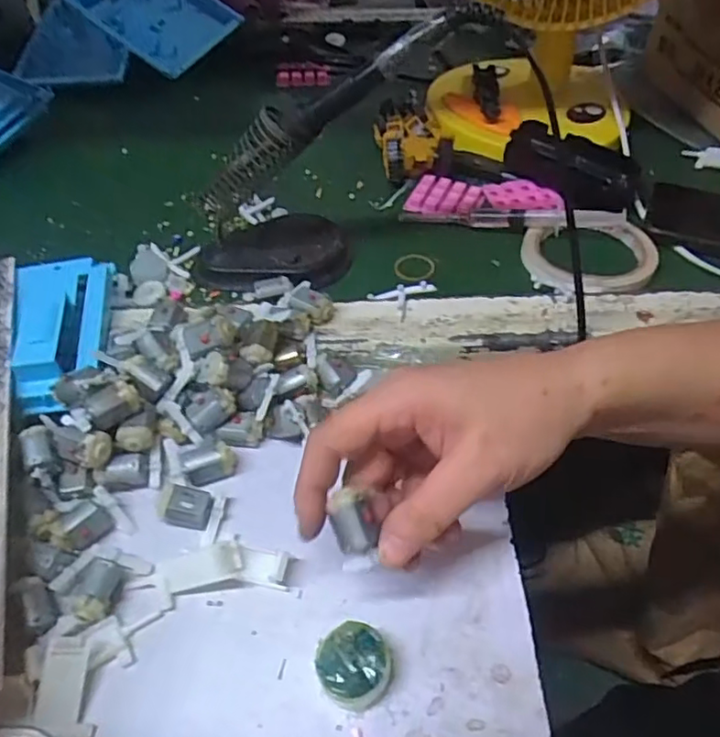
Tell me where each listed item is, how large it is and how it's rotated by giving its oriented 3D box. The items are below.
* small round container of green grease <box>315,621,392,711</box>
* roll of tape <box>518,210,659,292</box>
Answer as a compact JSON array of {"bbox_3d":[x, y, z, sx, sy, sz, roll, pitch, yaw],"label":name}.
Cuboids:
[{"bbox_3d":[-0.003,0.134,0.283,0.033,0.018,0.034,0,49,0],"label":"small round container of green grease"},{"bbox_3d":[0.178,-0.091,0.472,0.102,0.012,0.102,0,49,0],"label":"roll of tape"}]

